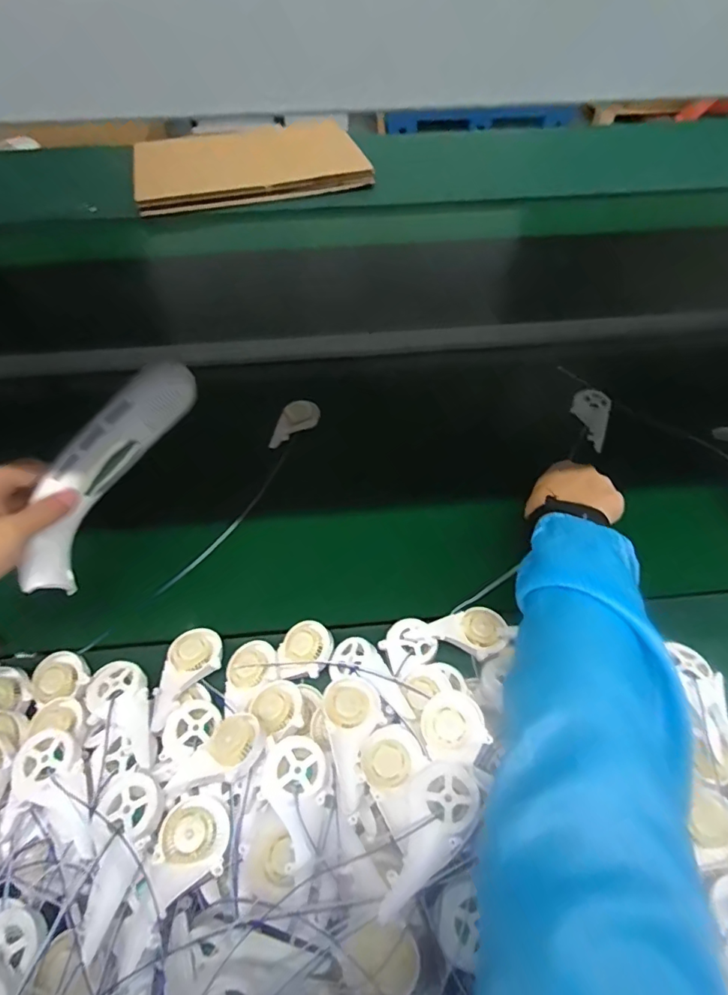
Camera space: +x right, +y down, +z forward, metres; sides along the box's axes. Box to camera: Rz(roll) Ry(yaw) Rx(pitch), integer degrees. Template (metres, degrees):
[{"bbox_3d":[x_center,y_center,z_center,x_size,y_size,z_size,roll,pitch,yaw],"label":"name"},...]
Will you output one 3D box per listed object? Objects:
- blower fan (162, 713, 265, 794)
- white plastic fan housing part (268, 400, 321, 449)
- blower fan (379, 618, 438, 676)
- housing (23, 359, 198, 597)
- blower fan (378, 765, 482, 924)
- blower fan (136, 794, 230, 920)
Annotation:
[{"bbox_3d":[-0.105,0.190,0.360,0.041,0.019,0.072,34,62,22],"label":"blower fan"},{"bbox_3d":[-0.085,-0.089,0.614,0.044,0.015,0.085,13,56,10],"label":"white plastic fan housing part"},{"bbox_3d":[0.038,0.127,0.434,0.046,0.013,0.042,-22,58,-14],"label":"blower fan"},{"bbox_3d":[-0.204,-0.022,0.398,0.041,0.055,0.195,29,83,19],"label":"housing"},{"bbox_3d":[0.041,0.217,0.315,0.038,0.027,0.092,23,58,16],"label":"blower fan"},{"bbox_3d":[-0.115,0.226,0.324,0.052,0.018,0.048,-31,60,-19],"label":"blower fan"}]

